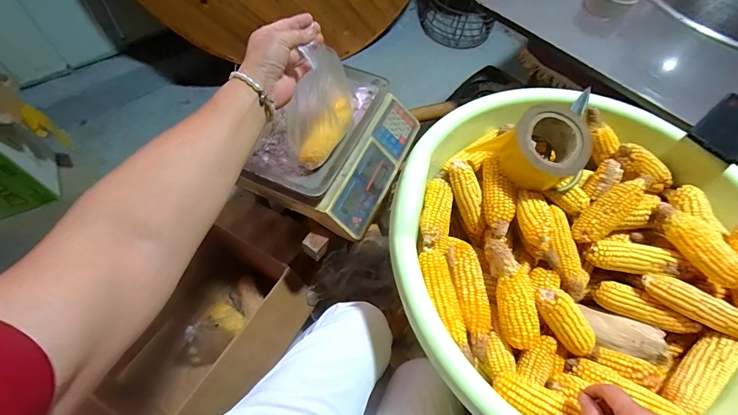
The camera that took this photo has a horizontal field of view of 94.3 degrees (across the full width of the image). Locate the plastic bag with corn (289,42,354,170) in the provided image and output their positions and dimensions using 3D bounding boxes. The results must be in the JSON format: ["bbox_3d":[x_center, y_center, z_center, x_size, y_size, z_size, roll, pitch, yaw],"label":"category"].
[{"bbox_3d":[-0.079,-0.172,0.547,0.099,0.207,0.111,3,59,-2],"label":"plastic bag with corn"}]

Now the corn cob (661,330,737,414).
[{"bbox_3d":[0.457,0.225,0.470,0.127,0.041,0.046,-37,68,-22],"label":"corn cob"}]

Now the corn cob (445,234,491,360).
[{"bbox_3d":[0.149,0.124,0.508,0.041,0.039,0.163,-7,60,-8],"label":"corn cob"}]

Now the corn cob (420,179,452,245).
[{"bbox_3d":[0.113,0.009,0.551,0.045,0.037,0.116,15,59,5],"label":"corn cob"}]

